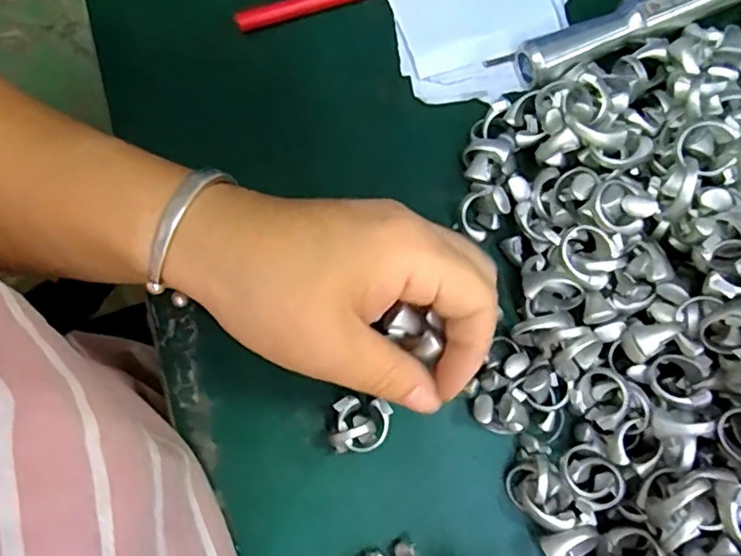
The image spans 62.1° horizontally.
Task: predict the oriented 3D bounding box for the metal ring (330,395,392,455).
[{"bbox_3d":[-0.004,0.066,0.274,0.025,0.016,0.024,0,79,0],"label":"metal ring"}]

